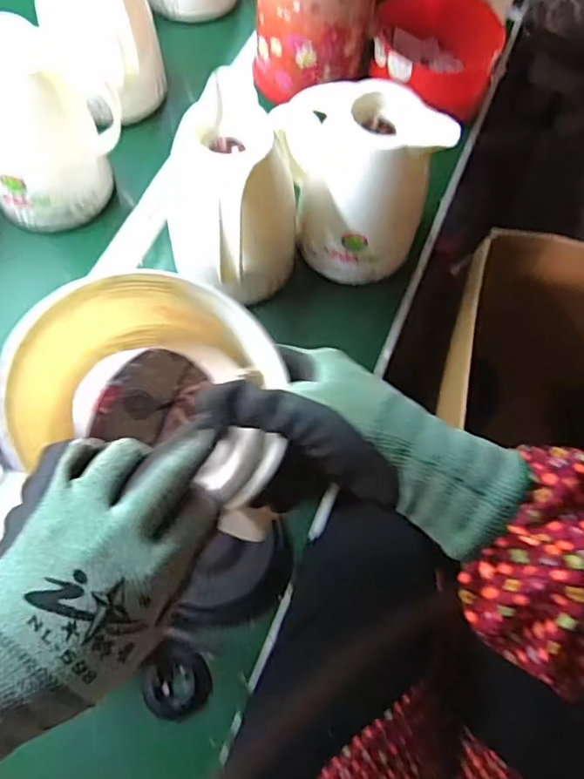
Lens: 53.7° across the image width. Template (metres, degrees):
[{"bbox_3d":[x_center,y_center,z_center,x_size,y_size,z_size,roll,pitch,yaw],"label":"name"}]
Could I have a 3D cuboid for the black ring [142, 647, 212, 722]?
[{"bbox_3d":[-0.104,0.266,0.521,0.060,0.010,0.057,1,67,-2],"label":"black ring"}]

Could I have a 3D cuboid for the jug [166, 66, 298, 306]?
[{"bbox_3d":[-0.053,-0.182,0.616,0.113,0.181,0.176,6,67,0],"label":"jug"}]

